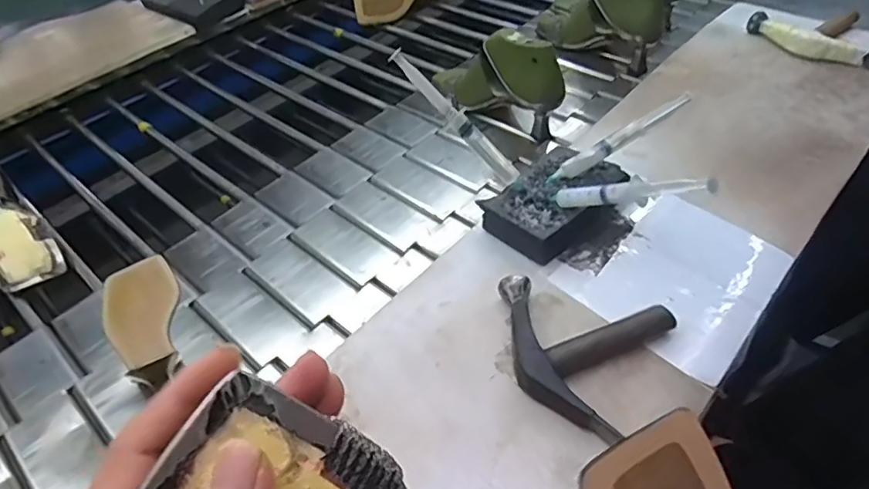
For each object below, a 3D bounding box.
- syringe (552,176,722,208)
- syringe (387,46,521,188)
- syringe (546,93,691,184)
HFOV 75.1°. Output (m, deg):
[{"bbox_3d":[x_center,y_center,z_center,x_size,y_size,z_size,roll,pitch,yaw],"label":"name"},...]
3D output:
[{"bbox_3d":[0.156,-0.042,0.465,0.152,0.020,0.014,-2,35,51],"label":"syringe"},{"bbox_3d":[0.023,-0.112,0.513,0.163,0.021,0.018,44,53,-13],"label":"syringe"},{"bbox_3d":[0.174,-0.099,0.539,0.146,0.013,0.015,-32,50,8],"label":"syringe"}]

